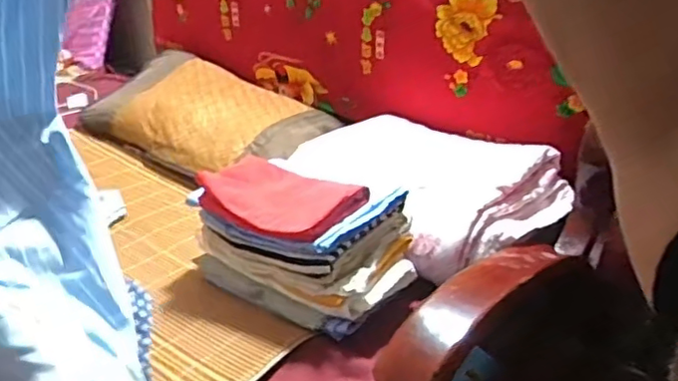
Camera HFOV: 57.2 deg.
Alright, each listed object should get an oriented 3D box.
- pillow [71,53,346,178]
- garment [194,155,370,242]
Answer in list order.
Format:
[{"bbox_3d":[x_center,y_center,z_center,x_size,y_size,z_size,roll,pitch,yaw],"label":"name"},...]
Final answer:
[{"bbox_3d":[-0.320,-0.190,1.493,0.605,0.156,0.331,20,32,35],"label":"pillow"},{"bbox_3d":[-0.087,0.008,0.924,0.228,0.047,0.140,19,31,33],"label":"garment"}]

